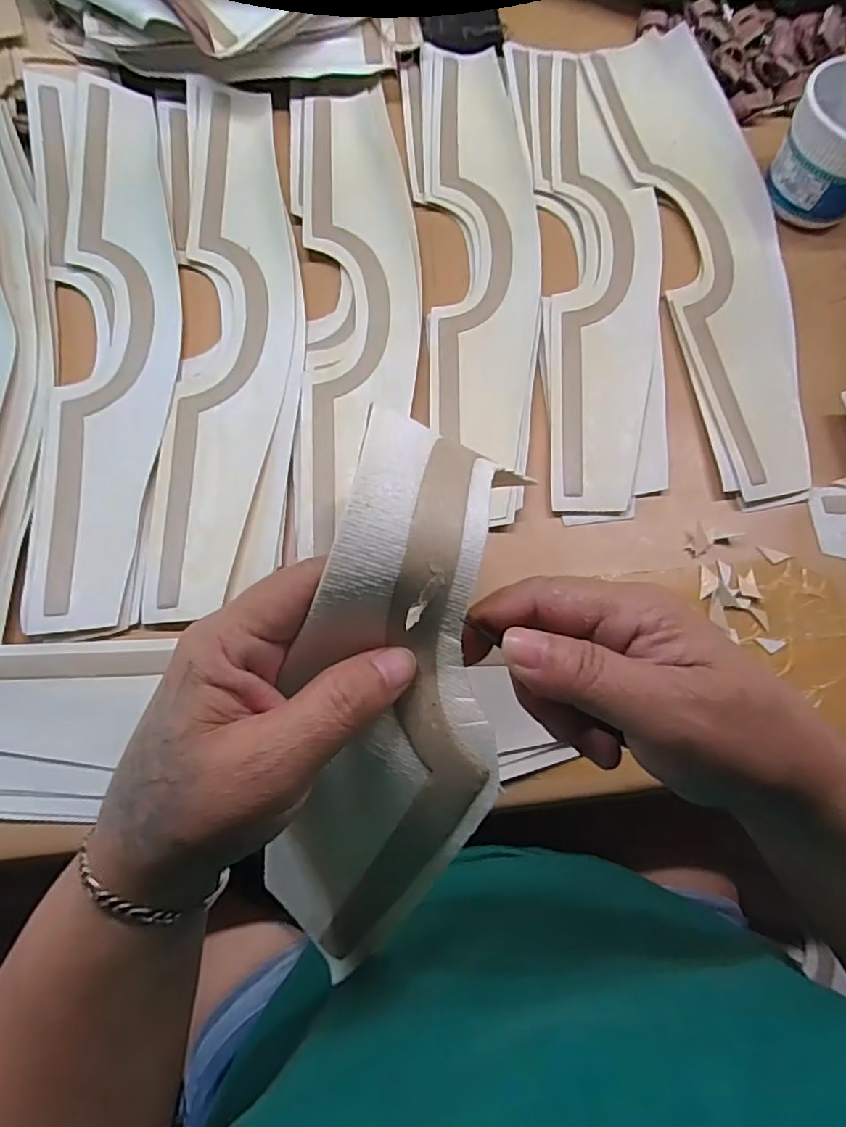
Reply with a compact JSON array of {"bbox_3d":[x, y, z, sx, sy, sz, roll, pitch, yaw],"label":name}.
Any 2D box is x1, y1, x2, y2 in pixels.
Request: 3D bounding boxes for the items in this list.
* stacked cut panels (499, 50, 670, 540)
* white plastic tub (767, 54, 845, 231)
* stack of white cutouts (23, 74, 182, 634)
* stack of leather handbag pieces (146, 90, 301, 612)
[{"bbox_3d":[0.135,-0.246,0.457,0.099,0.009,0.445,-1,74,-2],"label":"stacked cut panels"},{"bbox_3d":[0.316,-0.316,0.437,0.089,0.076,0.082,1,74,-2],"label":"white plastic tub"},{"bbox_3d":[-0.221,-0.170,0.414,0.082,0.013,0.432,-5,74,-3],"label":"stack of white cutouts"},{"bbox_3d":[-0.140,-0.177,0.425,0.083,0.008,0.435,-1,74,-3],"label":"stack of leather handbag pieces"}]

